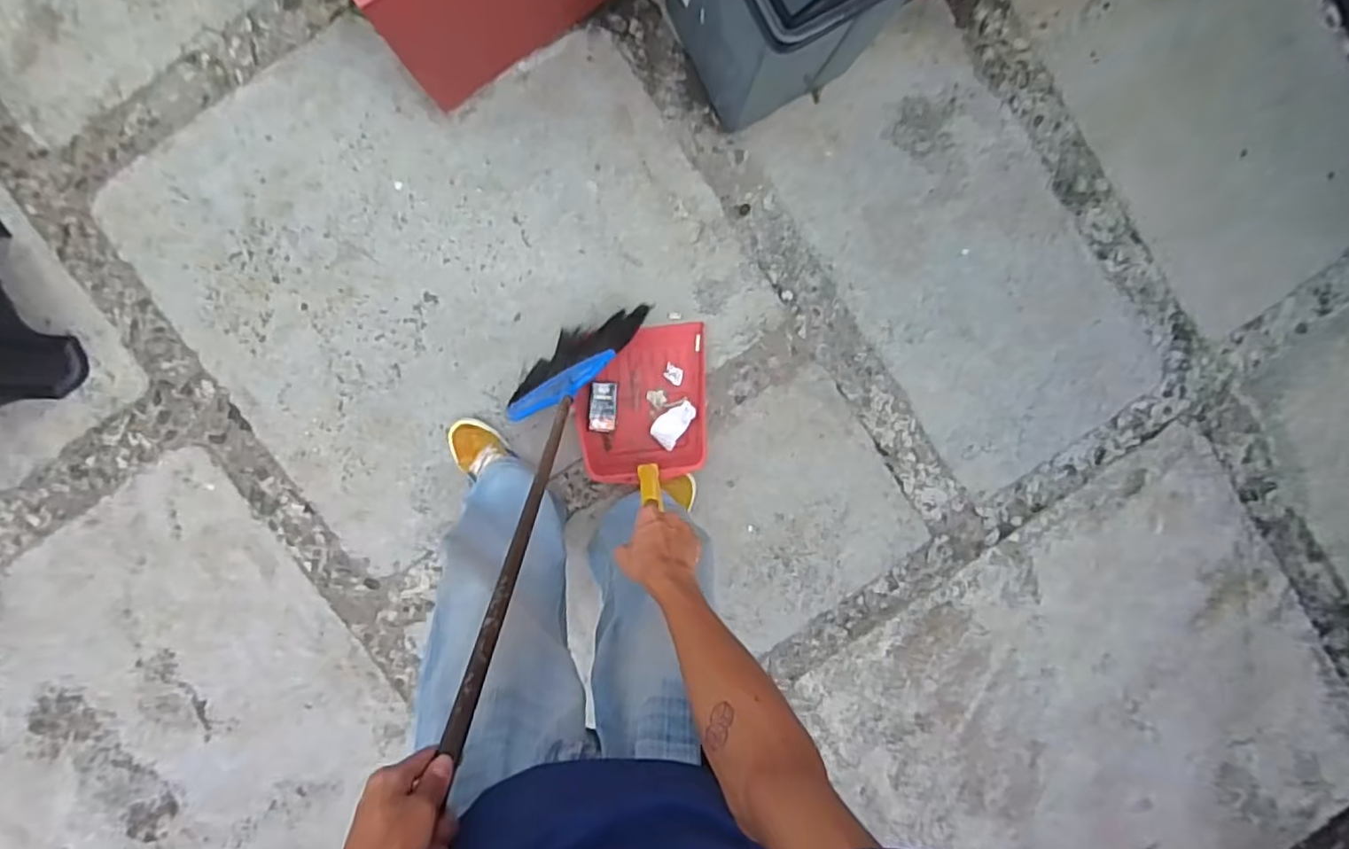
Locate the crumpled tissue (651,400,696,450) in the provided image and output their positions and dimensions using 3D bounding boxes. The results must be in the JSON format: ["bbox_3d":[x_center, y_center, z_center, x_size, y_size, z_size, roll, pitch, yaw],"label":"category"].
[{"bbox_3d":[-0.002,-0.005,1.251,0.056,0.020,0.097,34,95,-8],"label":"crumpled tissue"}]

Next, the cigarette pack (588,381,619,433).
[{"bbox_3d":[-0.137,-0.034,1.243,0.054,0.015,0.100,4,98,-4],"label":"cigarette pack"}]

